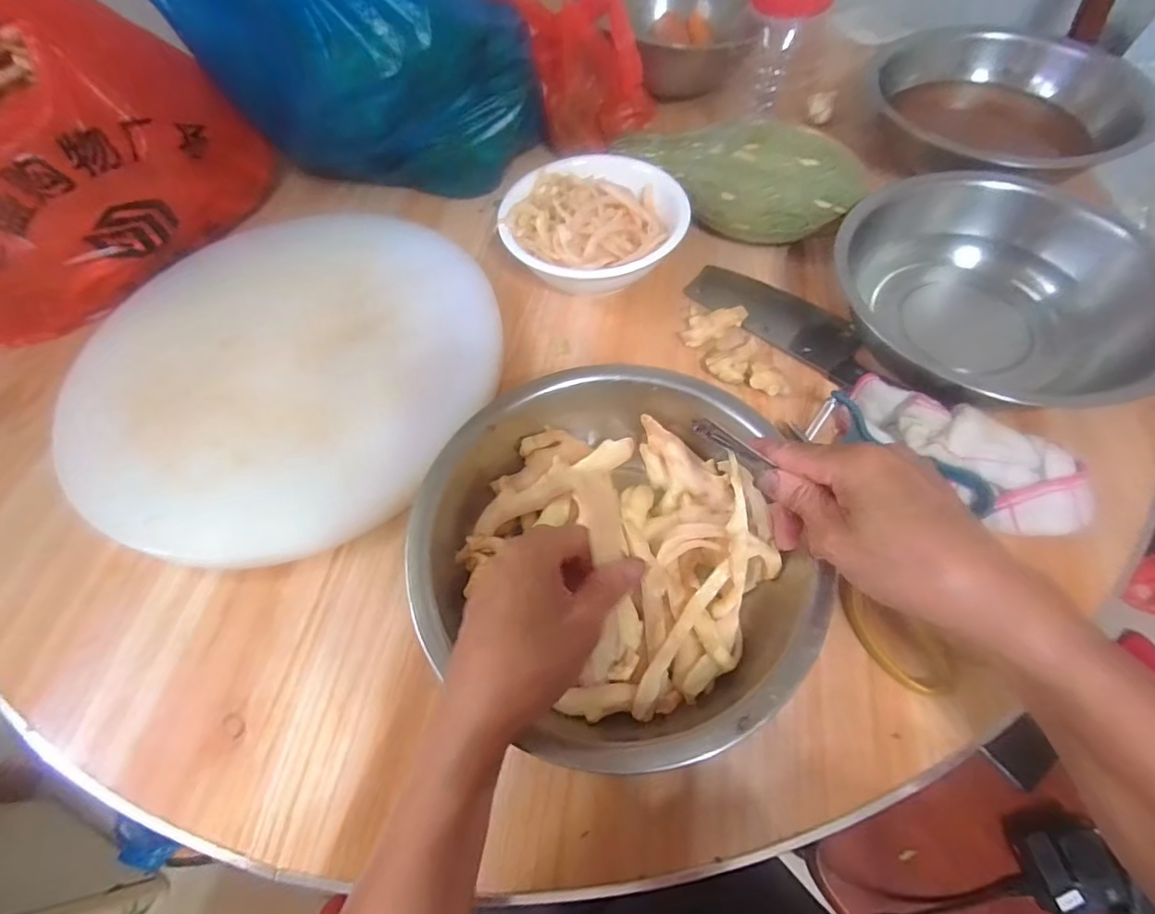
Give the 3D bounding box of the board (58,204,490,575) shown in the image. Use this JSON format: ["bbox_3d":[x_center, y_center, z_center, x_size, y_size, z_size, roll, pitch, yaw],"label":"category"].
[{"bbox_3d":[-0.273,-0.081,0.505,0.325,0.027,0.368,32,73,4],"label":"board"}]

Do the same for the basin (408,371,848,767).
[{"bbox_3d":[0.022,0.058,0.393,0.256,0.077,0.263,-17,64,-5],"label":"basin"}]

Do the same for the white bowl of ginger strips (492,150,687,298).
[{"bbox_3d":[0.016,-0.242,0.564,0.188,0.058,0.171,-2,61,4],"label":"white bowl of ginger strips"}]

